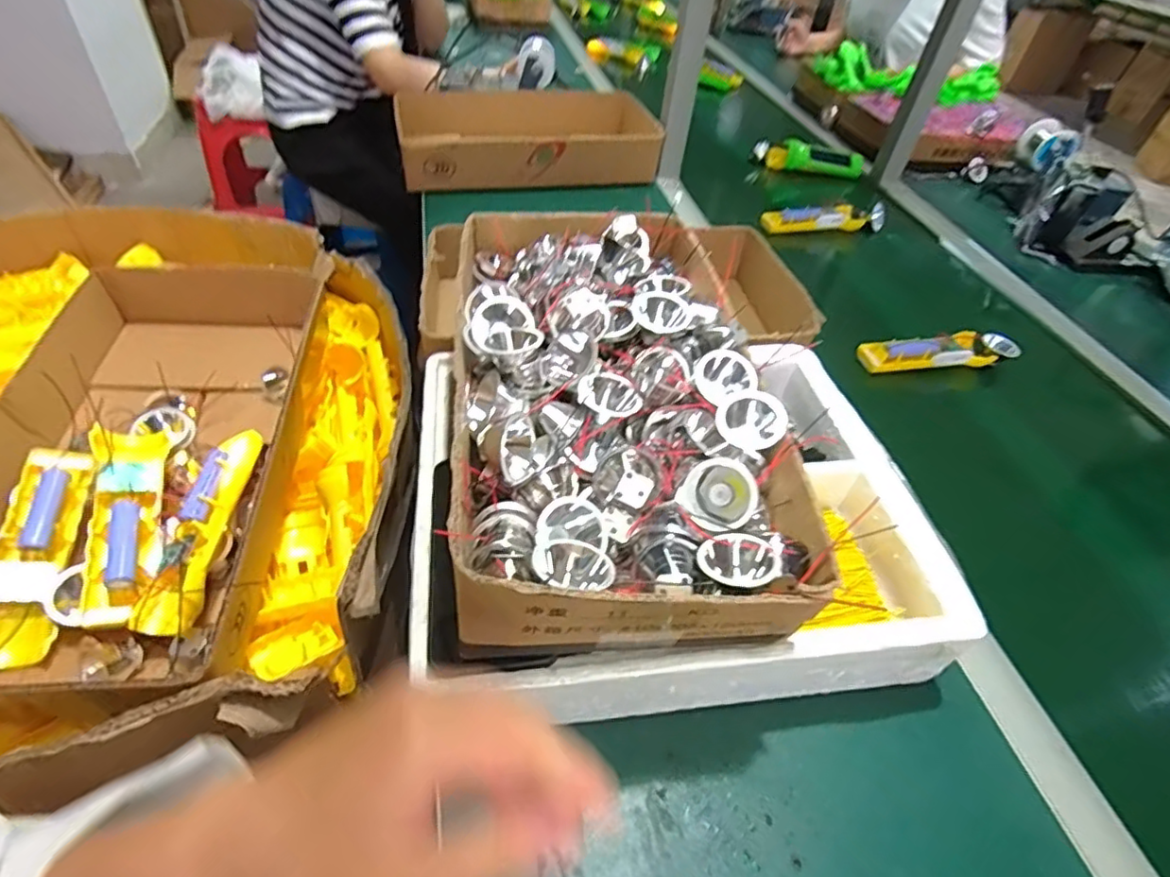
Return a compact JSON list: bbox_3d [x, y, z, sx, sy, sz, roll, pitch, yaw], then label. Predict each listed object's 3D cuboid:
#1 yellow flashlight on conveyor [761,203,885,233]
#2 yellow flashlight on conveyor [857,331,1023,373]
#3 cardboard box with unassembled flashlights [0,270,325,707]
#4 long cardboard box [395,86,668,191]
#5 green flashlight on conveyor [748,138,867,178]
[{"bbox_3d":[0.395,-0.358,0.986,0.217,0.039,0.046,-6,48,-14],"label":"yellow flashlight on conveyor"},{"bbox_3d":[0.448,-0.109,0.751,0.205,0.028,0.045,-2,47,-10],"label":"yellow flashlight on conveyor"},{"bbox_3d":[-0.376,-0.009,0.525,0.233,0.090,0.471,-2,47,-9],"label":"cardboard box with unassembled flashlights"},{"bbox_3d":[-0.103,-0.507,1.009,0.398,0.076,0.235,-8,48,-15],"label":"long cardboard box"},{"bbox_3d":[0.429,-0.538,1.154,0.212,0.060,0.048,11,46,3],"label":"green flashlight on conveyor"}]

